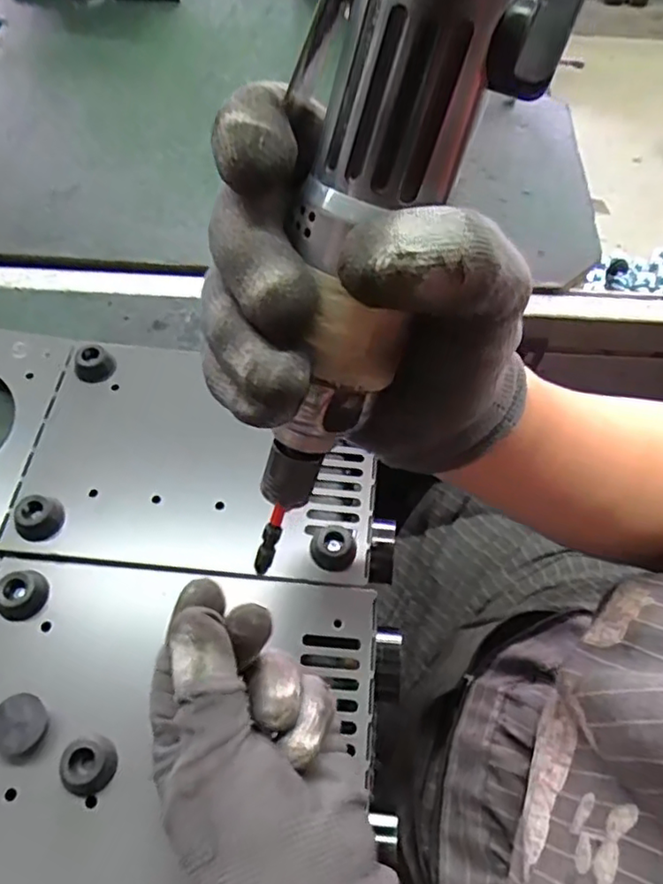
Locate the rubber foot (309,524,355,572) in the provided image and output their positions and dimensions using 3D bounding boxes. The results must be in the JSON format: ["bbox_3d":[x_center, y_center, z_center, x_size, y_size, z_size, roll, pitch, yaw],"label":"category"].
[{"bbox_3d":[0.001,0.058,0.347,0.024,0.011,0.024,2,59,-3],"label":"rubber foot"}]

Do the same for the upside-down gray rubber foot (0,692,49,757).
[{"bbox_3d":[-0.146,0.132,0.293,0.023,0.016,0.025,2,59,-3],"label":"upside-down gray rubber foot"}]

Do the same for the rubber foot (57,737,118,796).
[{"bbox_3d":[-0.111,0.148,0.286,0.022,0.014,0.023,2,59,-3],"label":"rubber foot"}]

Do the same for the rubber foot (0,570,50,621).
[{"bbox_3d":[-0.161,0.079,0.325,0.022,0.014,0.023,2,59,-3],"label":"rubber foot"}]

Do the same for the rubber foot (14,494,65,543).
[{"bbox_3d":[-0.162,0.042,0.347,0.022,0.015,0.025,39,64,18],"label":"rubber foot"}]

